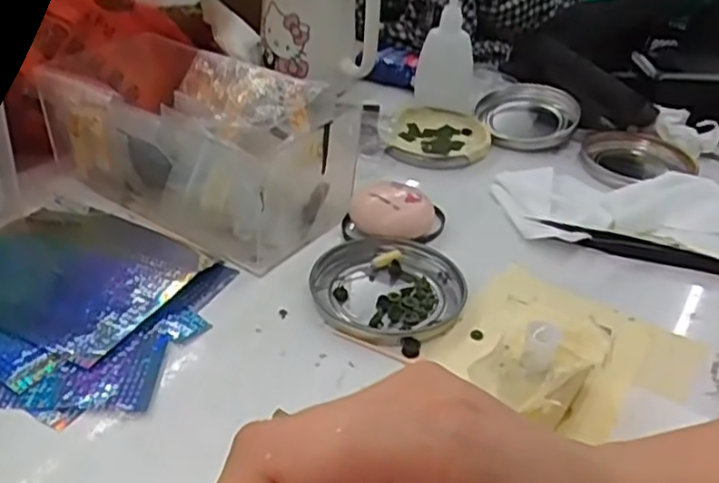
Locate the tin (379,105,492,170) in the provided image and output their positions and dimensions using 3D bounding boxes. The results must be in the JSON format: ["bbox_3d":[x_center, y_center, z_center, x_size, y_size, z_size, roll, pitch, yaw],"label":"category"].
[{"bbox_3d":[0.055,-0.079,0.523,0.077,0.013,0.088,6,35,3],"label":"tin"}]

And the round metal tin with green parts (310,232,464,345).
[{"bbox_3d":[0.013,0.024,0.371,0.077,0.009,0.076,3,35,-2],"label":"round metal tin with green parts"}]

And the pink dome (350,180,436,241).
[{"bbox_3d":[0.019,-0.016,0.414,0.048,0.023,0.039,9,35,7],"label":"pink dome"}]

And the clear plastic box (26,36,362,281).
[{"bbox_3d":[-0.095,-0.061,0.426,0.177,0.072,0.091,24,39,26],"label":"clear plastic box"}]

